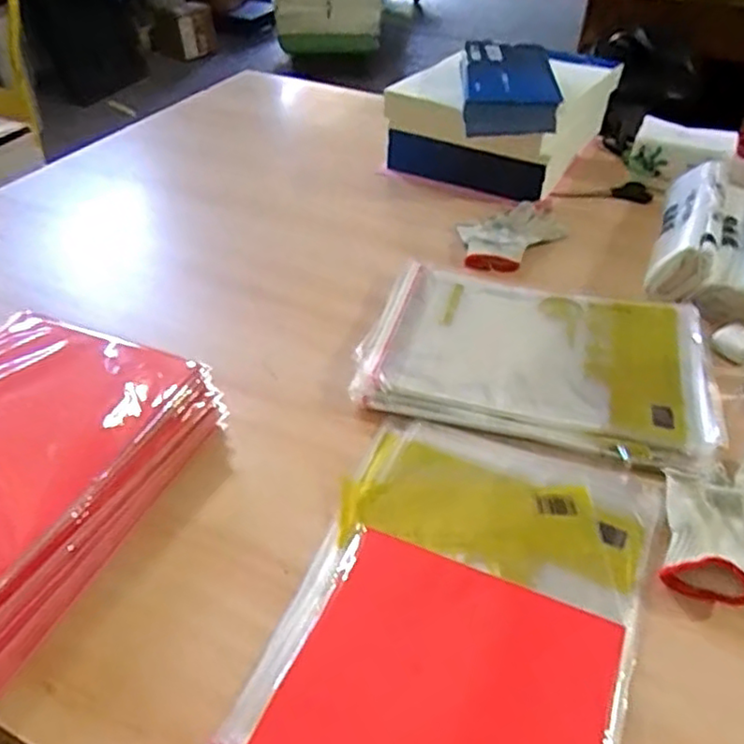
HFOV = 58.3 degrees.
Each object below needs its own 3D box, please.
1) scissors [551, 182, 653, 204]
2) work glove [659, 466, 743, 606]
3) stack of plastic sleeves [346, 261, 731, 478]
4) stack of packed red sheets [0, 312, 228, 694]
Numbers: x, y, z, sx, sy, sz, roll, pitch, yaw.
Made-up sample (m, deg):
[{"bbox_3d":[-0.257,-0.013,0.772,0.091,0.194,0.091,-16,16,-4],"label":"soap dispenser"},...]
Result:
[{"bbox_3d":[0.361,-0.285,1.049,0.164,0.007,0.051,1,41,-3],"label":"scissors"},{"bbox_3d":[0.313,0.119,0.557,0.195,0.035,0.099,-22,47,-25],"label":"work glove"},{"bbox_3d":[0.177,-0.024,0.718,0.343,0.024,0.271,15,42,13],"label":"stack of plastic sleeves"},{"bbox_3d":[-0.304,0.081,0.542,0.235,0.075,0.309,17,44,16],"label":"stack of packed red sheets"}]

